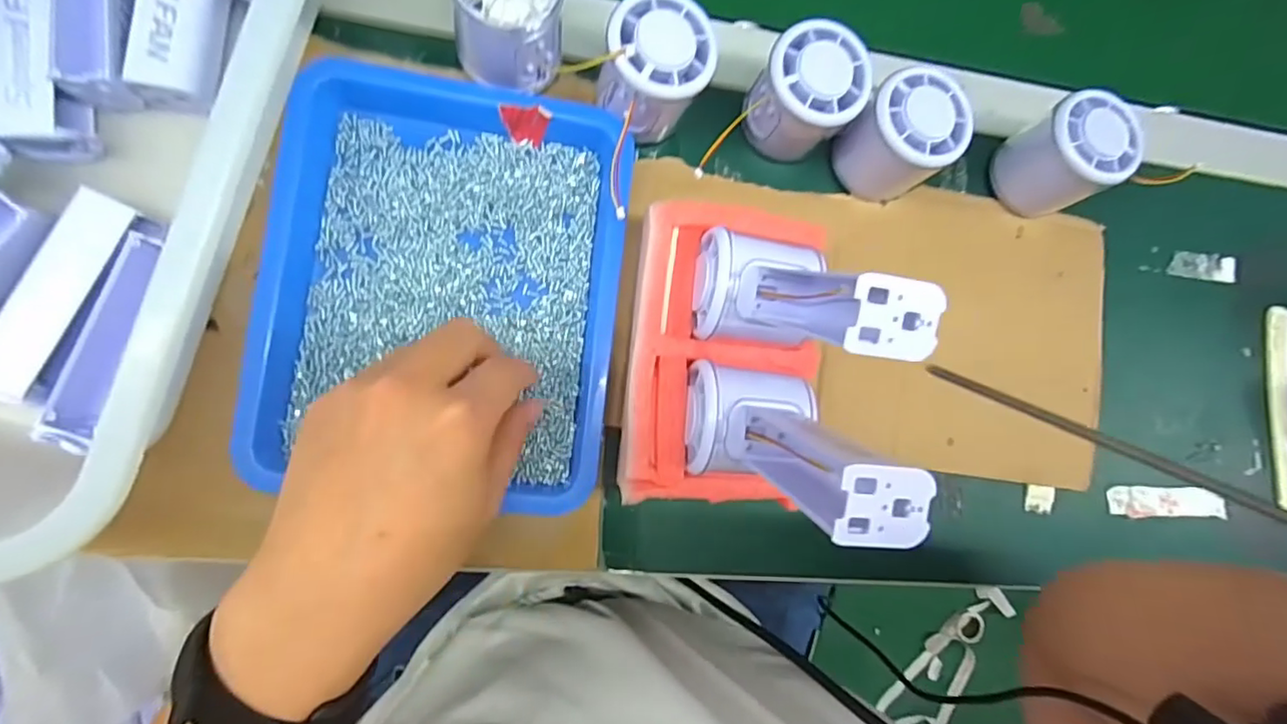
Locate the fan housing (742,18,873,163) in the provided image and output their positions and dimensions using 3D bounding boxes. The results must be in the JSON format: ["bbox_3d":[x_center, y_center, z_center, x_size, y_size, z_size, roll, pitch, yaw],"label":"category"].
[{"bbox_3d":[0.091,-0.153,0.333,0.053,0.047,0.055,1,86,-10],"label":"fan housing"}]

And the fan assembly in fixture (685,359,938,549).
[{"bbox_3d":[0.056,0.030,0.241,0.050,0.124,0.060,6,85,-10],"label":"fan assembly in fixture"}]

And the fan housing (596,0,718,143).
[{"bbox_3d":[0.006,-0.156,0.319,0.056,0.053,0.060,16,84,-8],"label":"fan housing"}]

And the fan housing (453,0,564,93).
[{"bbox_3d":[-0.070,-0.181,0.308,0.055,0.052,0.056,7,85,-9],"label":"fan housing"}]

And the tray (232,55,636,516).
[{"bbox_3d":[-0.100,-0.043,0.310,0.173,0.030,0.221,7,87,-8],"label":"tray"}]

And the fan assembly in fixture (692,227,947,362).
[{"bbox_3d":[0.063,-0.032,0.248,0.061,0.125,0.066,10,85,-10],"label":"fan assembly in fixture"}]

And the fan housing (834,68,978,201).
[{"bbox_3d":[0.150,-0.132,0.341,0.056,0.049,0.055,1,86,-10],"label":"fan housing"}]

